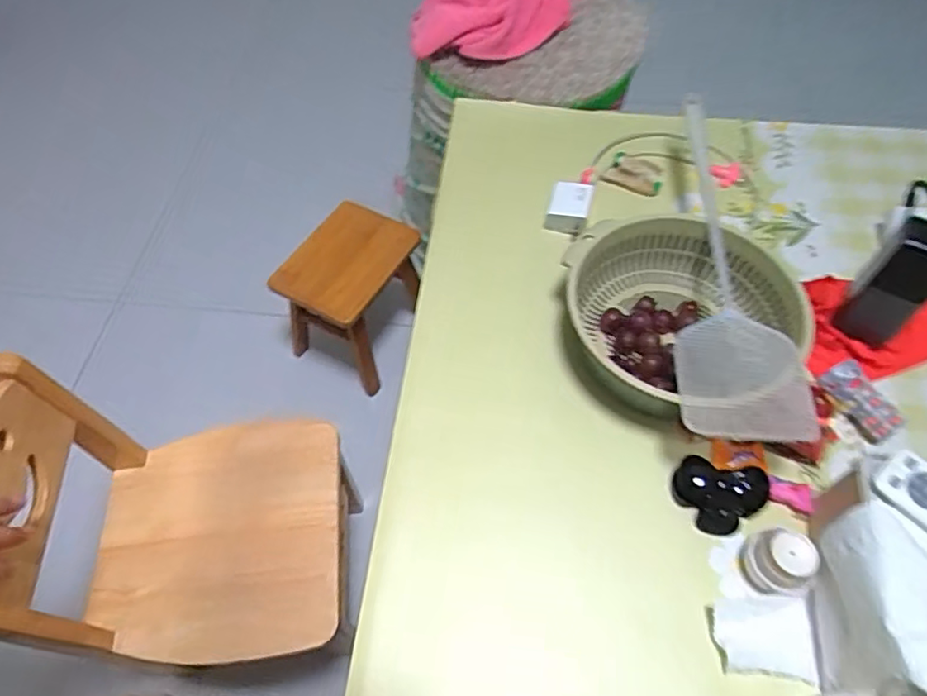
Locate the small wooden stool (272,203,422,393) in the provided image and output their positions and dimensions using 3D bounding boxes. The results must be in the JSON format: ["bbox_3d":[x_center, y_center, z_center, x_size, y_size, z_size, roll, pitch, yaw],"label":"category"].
[{"bbox_3d":[-0.200,-0.087,1.147,0.205,0.233,0.239,26,61,16],"label":"small wooden stool"}]

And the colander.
[{"bbox_3d":[0.214,-0.036,0.627,0.223,0.075,0.222,-8,57,-5],"label":"colander"}]

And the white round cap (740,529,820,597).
[{"bbox_3d":[0.261,0.174,0.503,0.049,0.046,0.053,1,57,-1],"label":"white round cap"}]

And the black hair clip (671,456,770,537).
[{"bbox_3d":[0.232,0.134,0.548,0.079,0.027,0.059,8,58,6],"label":"black hair clip"}]

